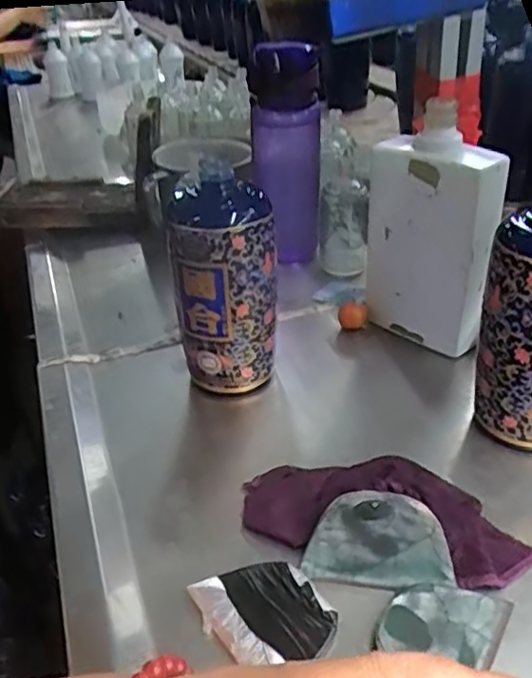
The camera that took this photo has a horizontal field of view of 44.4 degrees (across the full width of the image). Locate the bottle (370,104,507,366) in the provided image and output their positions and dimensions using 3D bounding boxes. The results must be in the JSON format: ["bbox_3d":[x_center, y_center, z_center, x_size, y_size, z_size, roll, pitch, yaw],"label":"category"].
[{"bbox_3d":[0.143,-0.085,0.567,0.117,0.194,0.045,23,45,36],"label":"bottle"}]

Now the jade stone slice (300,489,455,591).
[{"bbox_3d":[0.067,0.119,0.391,0.083,0.004,0.055,3,62,13],"label":"jade stone slice"}]

